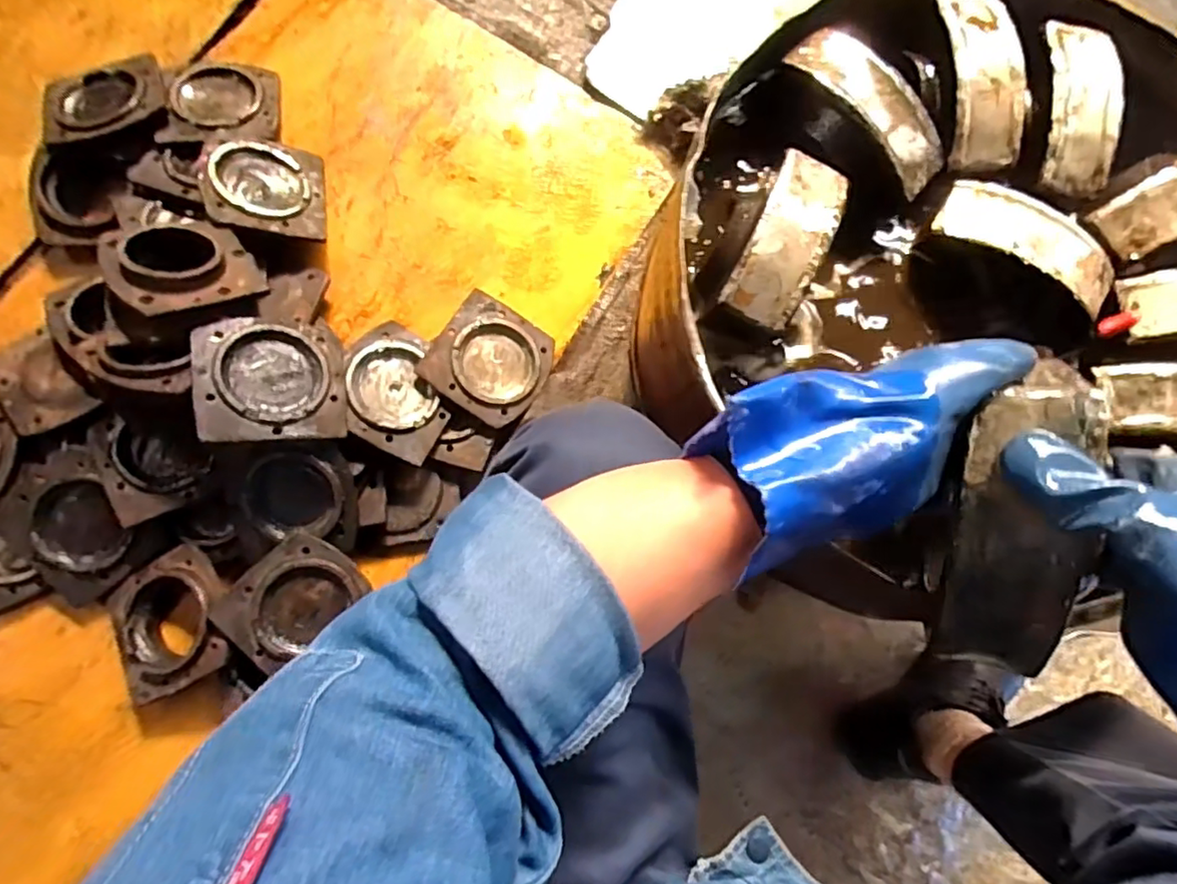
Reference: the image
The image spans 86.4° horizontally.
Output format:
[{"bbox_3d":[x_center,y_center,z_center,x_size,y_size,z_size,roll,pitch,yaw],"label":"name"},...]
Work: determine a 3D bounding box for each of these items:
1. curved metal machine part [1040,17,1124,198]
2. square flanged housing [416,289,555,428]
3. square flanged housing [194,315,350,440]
[{"bbox_3d":[0.440,-0.303,0.564,0.062,0.033,0.157,5,82,-6],"label":"curved metal machine part"},{"bbox_3d":[-0.136,-0.116,0.879,0.153,0.017,0.160,30,70,-9],"label":"square flanged housing"},{"bbox_3d":[-0.390,-0.074,0.772,0.162,0.035,0.152,-4,76,-22],"label":"square flanged housing"}]

